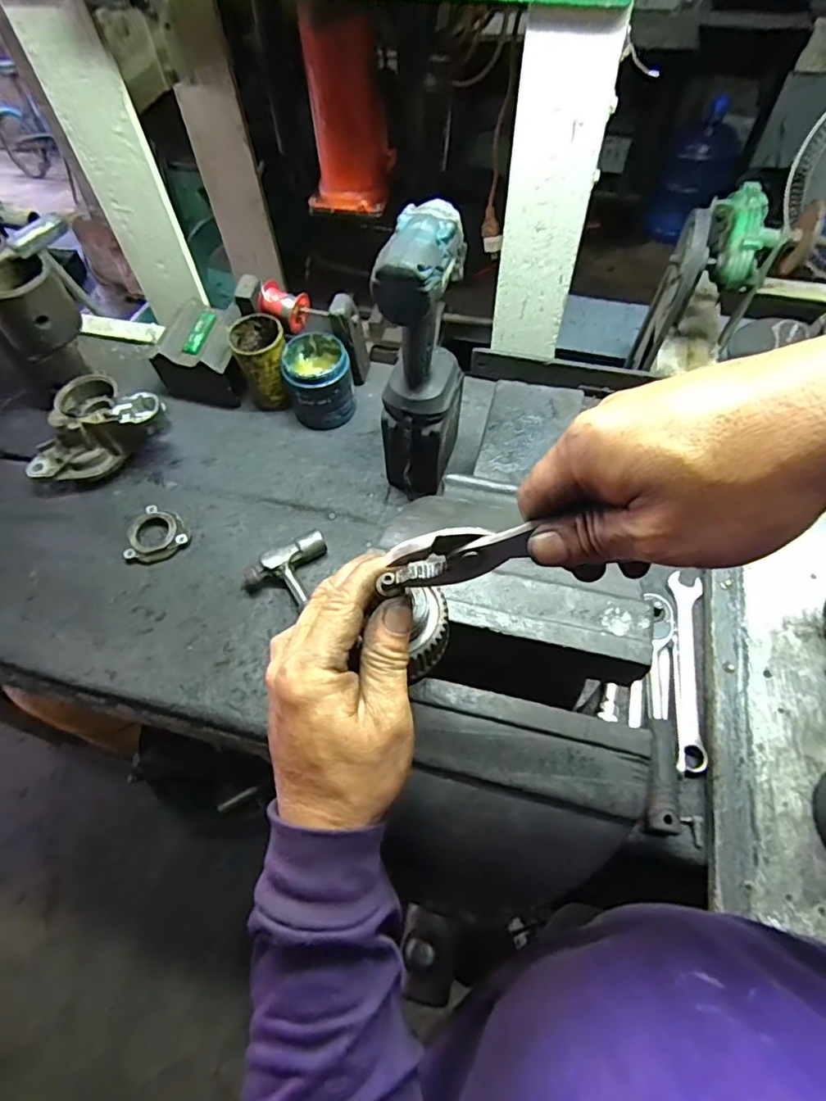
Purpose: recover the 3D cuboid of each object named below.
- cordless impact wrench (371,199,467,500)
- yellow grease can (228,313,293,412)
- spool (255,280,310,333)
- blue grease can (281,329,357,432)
[{"bbox_3d":[0.011,-0.203,0.623,0.071,0.319,0.123,20,62,13],"label":"cordless impact wrench"},{"bbox_3d":[-0.213,-0.266,0.791,0.075,0.106,0.092,-13,60,-6],"label":"yellow grease can"},{"bbox_3d":[-0.181,-0.338,0.768,0.065,0.046,0.045,13,61,10],"label":"spool"},{"bbox_3d":[-0.132,-0.240,0.785,0.091,0.097,0.099,-16,60,-7],"label":"blue grease can"}]

